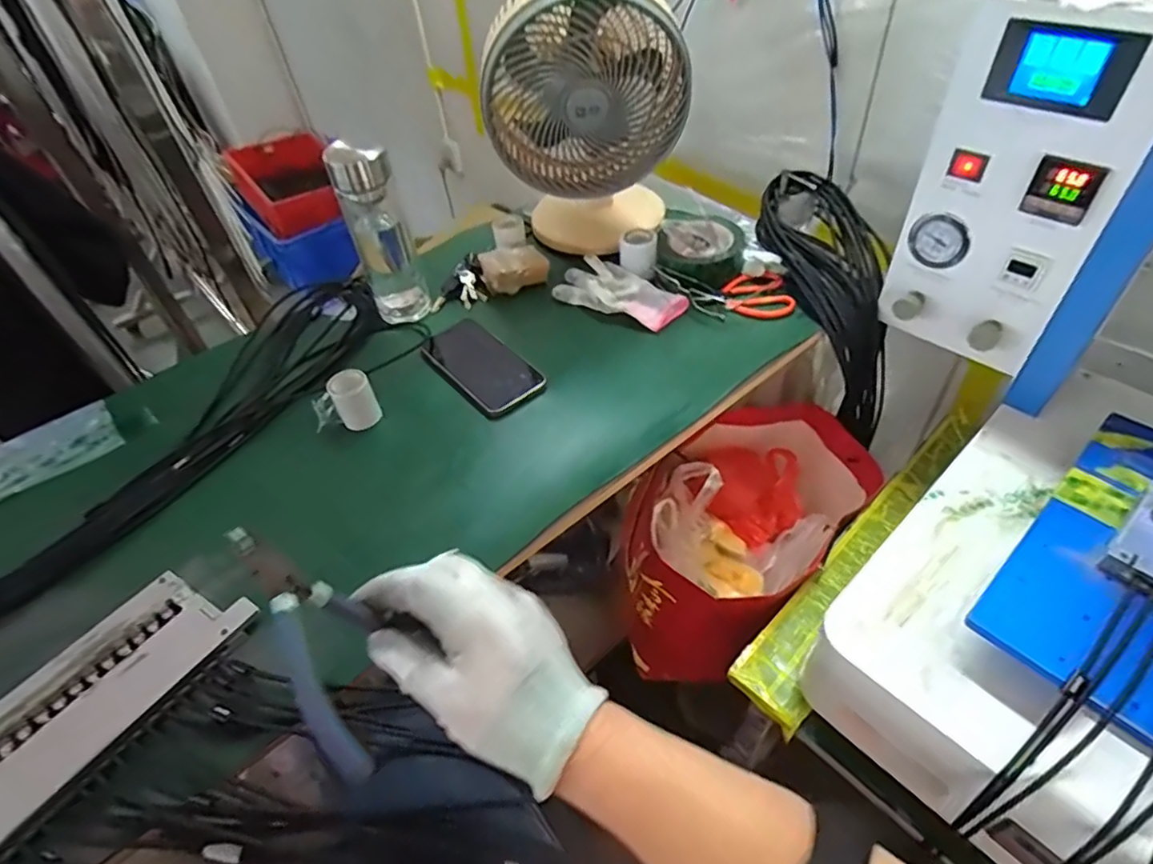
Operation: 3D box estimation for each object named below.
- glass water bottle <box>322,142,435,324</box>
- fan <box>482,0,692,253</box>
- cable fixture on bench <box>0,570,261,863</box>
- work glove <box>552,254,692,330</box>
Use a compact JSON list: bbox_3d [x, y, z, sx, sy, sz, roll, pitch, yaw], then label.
[{"bbox_3d":[-0.229,-0.227,0.715,0.064,0.203,0.059,-19,47,-11],"label":"glass water bottle"},{"bbox_3d":[0.008,-0.360,0.740,0.224,0.324,0.144,-12,46,-5],"label":"fan"},{"bbox_3d":[-0.359,0.199,0.449,0.105,0.018,0.216,25,54,27],"label":"cable fixture on bench"},{"bbox_3d":[0.054,-0.175,0.744,0.163,0.022,0.081,27,55,29],"label":"work glove"}]

